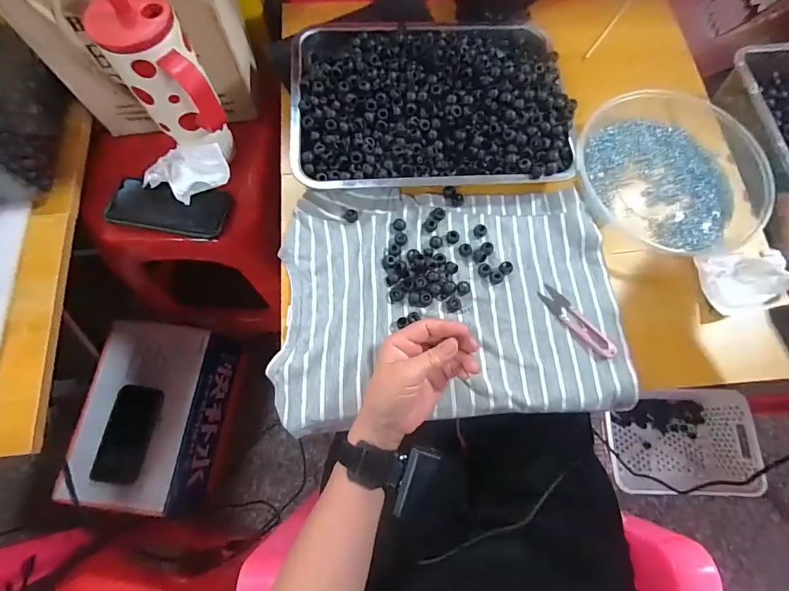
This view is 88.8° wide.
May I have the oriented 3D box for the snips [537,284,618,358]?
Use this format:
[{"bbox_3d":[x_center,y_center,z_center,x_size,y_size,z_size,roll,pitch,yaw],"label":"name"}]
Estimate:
[{"bbox_3d":[0.206,0.028,0.455,0.025,0.009,0.102,-41,78,-13],"label":"snips"}]

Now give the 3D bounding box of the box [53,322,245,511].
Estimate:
[{"bbox_3d":[-0.464,0.232,0.804,0.215,0.157,0.319,8,72,0],"label":"box"}]

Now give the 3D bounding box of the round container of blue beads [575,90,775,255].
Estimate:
[{"bbox_3d":[0.360,-0.164,0.502,0.232,0.043,0.222,1,73,-2],"label":"round container of blue beads"}]

